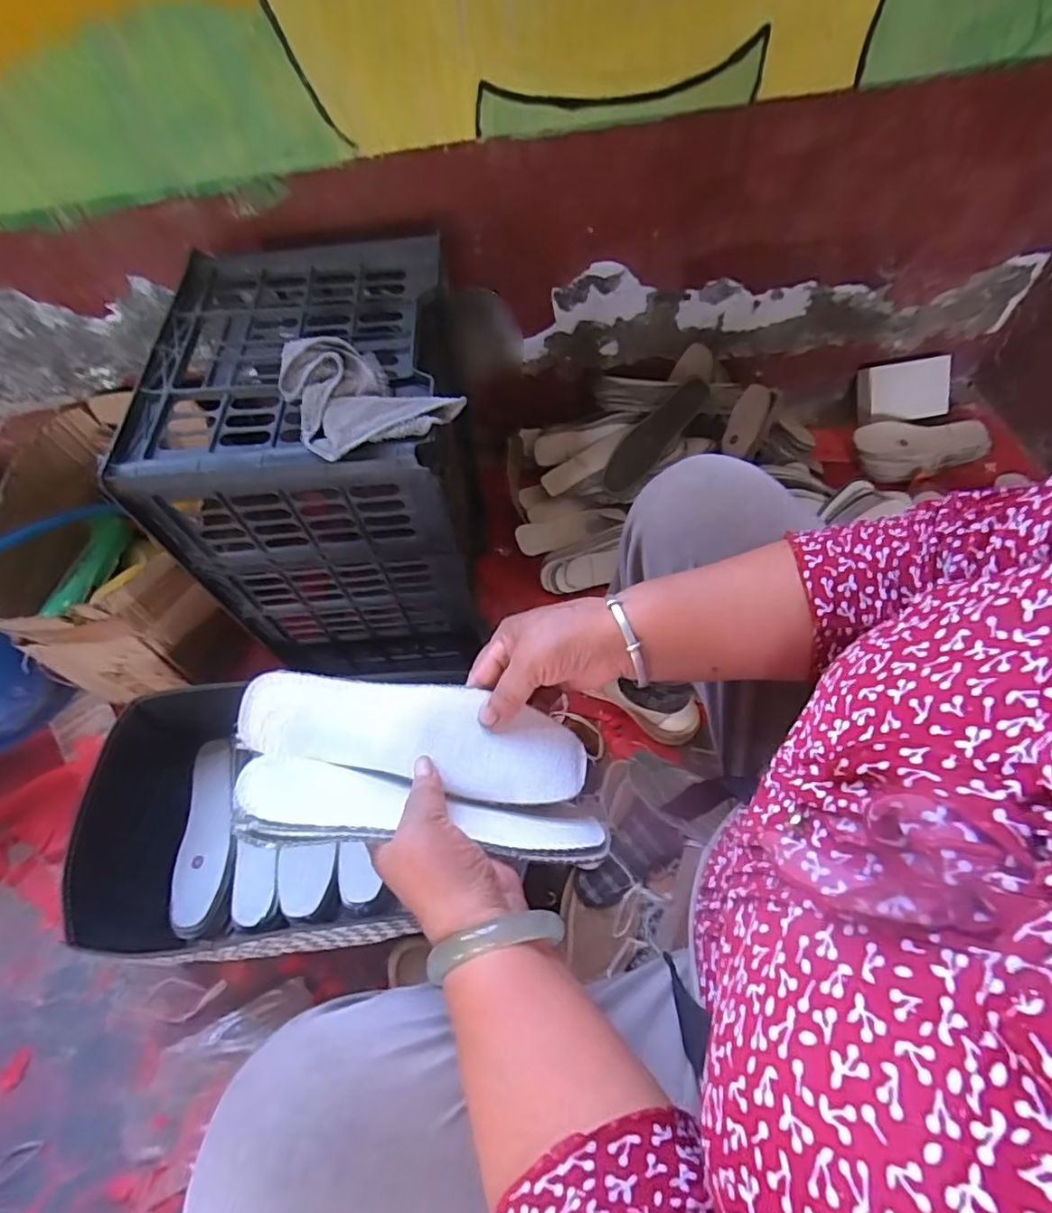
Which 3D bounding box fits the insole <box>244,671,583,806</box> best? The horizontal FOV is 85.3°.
[{"bbox_3d":[-0.072,0.084,0.382,0.223,0.005,0.064,14,75,-4],"label":"insole"}]

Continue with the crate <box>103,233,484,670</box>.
[{"bbox_3d":[-0.216,-0.154,0.703,0.270,0.381,0.318,-5,59,1],"label":"crate"}]

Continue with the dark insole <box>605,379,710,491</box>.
[{"bbox_3d":[0.211,-0.284,0.942,0.216,0.068,0.013,-50,25,17],"label":"dark insole"}]

